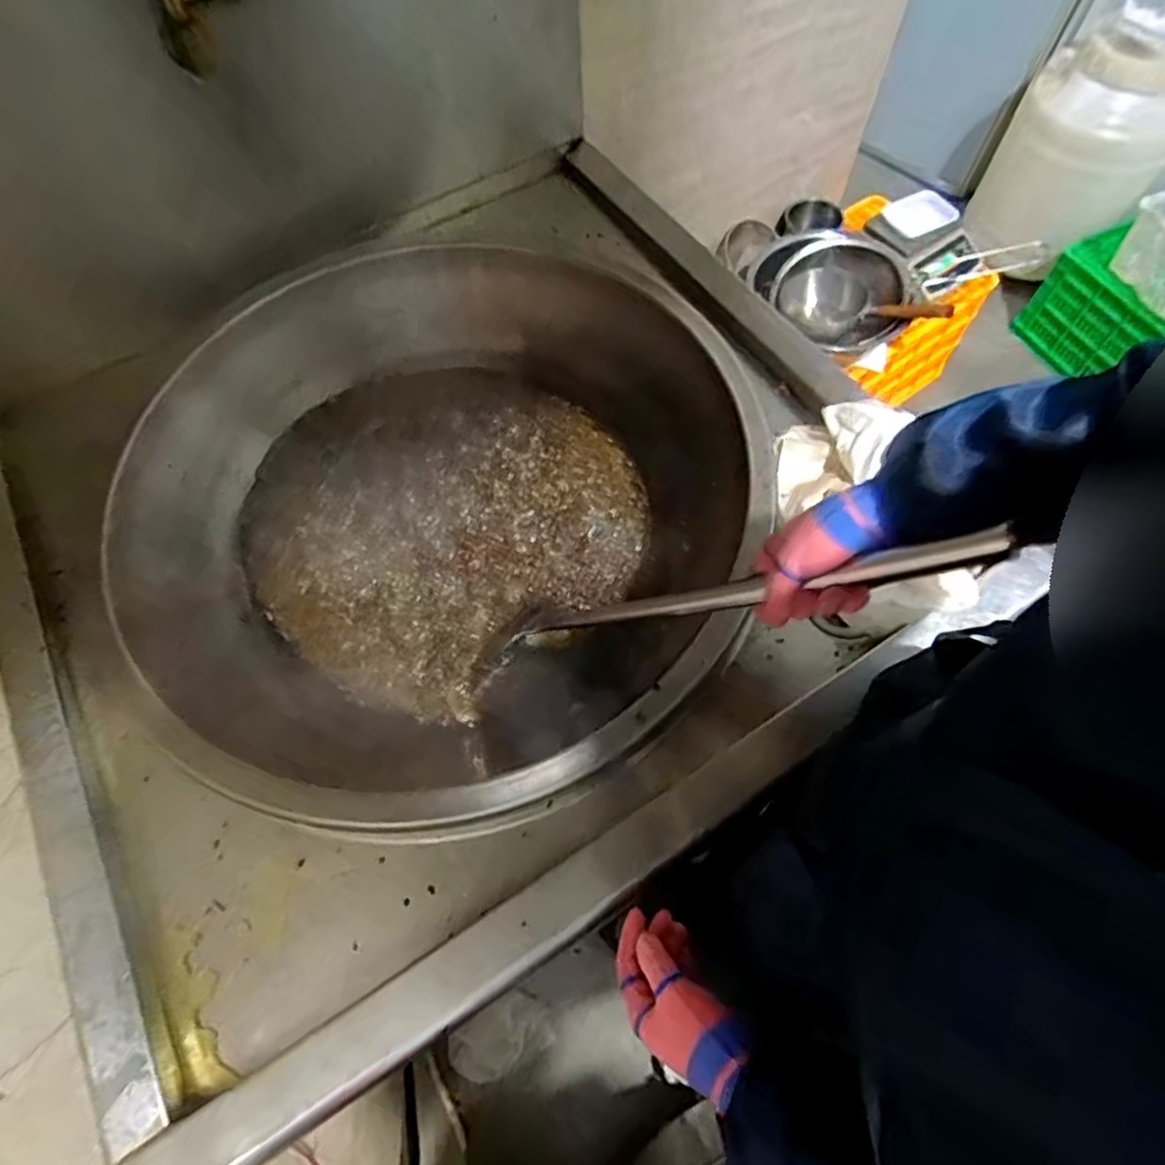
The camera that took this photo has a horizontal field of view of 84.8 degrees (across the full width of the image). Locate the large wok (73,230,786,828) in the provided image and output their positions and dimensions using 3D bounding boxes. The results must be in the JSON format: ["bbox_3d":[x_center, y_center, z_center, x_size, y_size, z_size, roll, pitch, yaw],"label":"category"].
[{"bbox_3d":[-0.141,-0.104,0.767,0.671,0.184,0.725,2,65,3],"label":"large wok"}]

